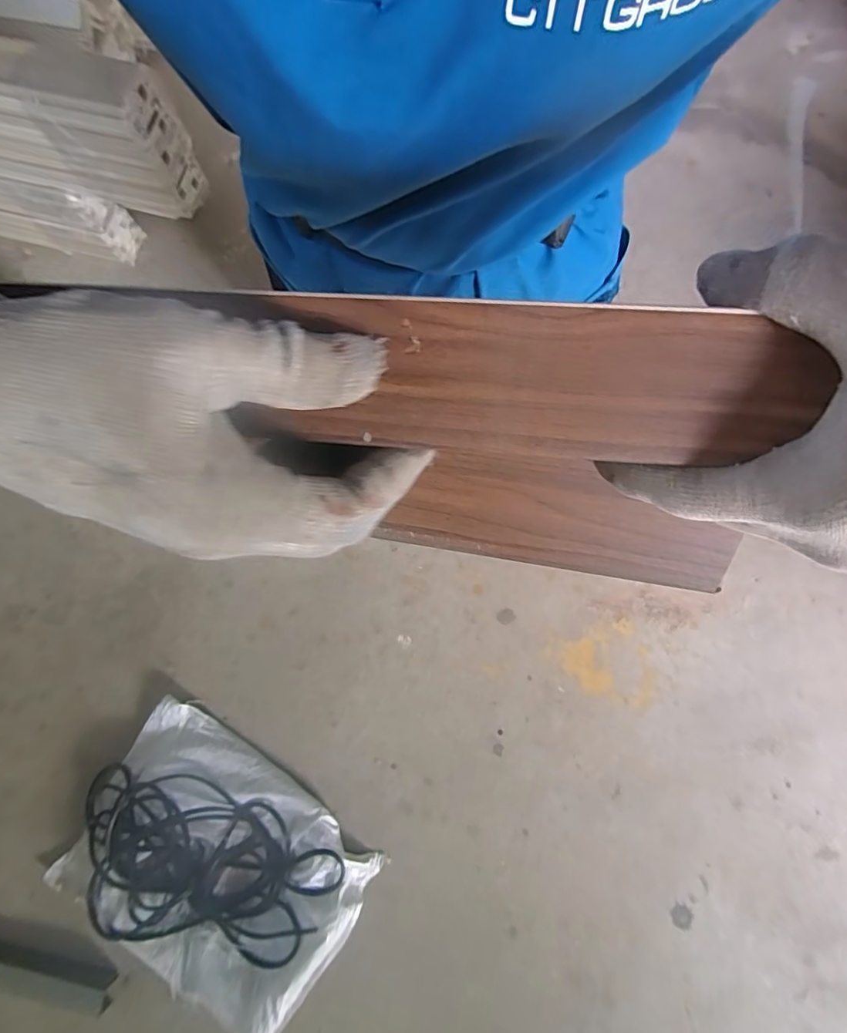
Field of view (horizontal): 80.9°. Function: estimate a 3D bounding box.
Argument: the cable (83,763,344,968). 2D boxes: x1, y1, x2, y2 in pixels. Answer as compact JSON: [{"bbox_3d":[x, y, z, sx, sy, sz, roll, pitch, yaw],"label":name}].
[{"bbox_3d":[-0.453,0.710,1.019,0.564,0.056,0.293,8,80,5],"label":"cable"}]

